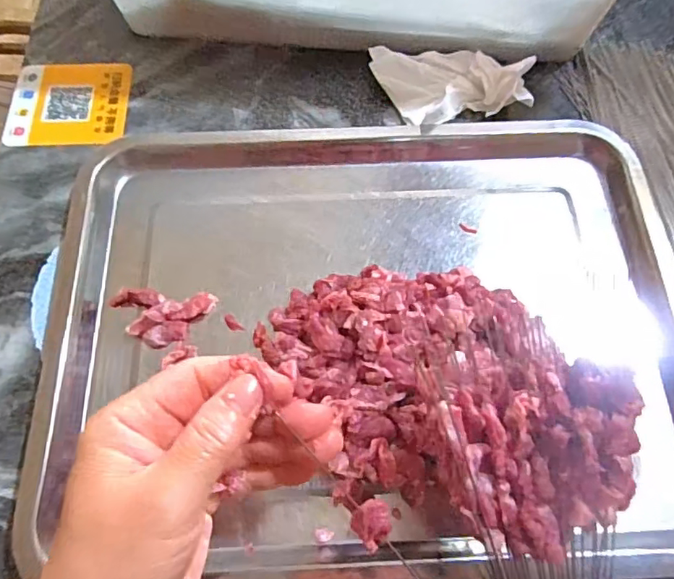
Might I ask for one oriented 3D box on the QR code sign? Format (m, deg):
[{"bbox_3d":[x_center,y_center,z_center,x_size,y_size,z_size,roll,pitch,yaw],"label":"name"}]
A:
[{"bbox_3d":[-0.210,-0.146,0.422,0.090,0.005,0.078,-1,67,-2],"label":"QR code sign"}]

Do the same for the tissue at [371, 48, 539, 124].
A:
[{"bbox_3d":[0.084,-0.163,0.411,0.101,0.033,0.085,-15,65,-8],"label":"tissue"}]

